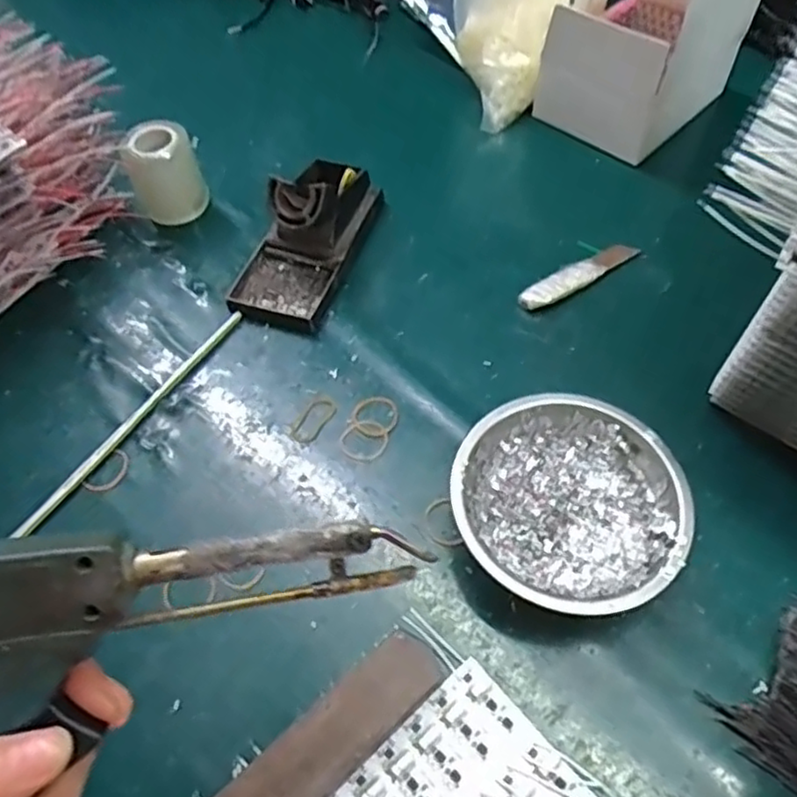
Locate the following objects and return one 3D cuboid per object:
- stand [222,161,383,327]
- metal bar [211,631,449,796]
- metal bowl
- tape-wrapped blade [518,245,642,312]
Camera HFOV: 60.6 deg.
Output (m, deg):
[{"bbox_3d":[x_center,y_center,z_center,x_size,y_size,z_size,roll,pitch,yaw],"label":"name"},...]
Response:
[{"bbox_3d":[-0.069,-0.128,0.499,0.072,0.064,0.146,18,60,13],"label":"stand"},{"bbox_3d":[-0.061,0.190,0.324,0.199,0.021,0.037,-39,64,-20],"label":"metal bar"},{"bbox_3d":[0.097,0.060,0.387,0.123,0.042,0.120,-1,58,2],"label":"metal bowl"},{"bbox_3d":[0.131,-0.091,0.499,0.100,0.010,0.021,-32,62,-16],"label":"tape-wrapped blade"}]

